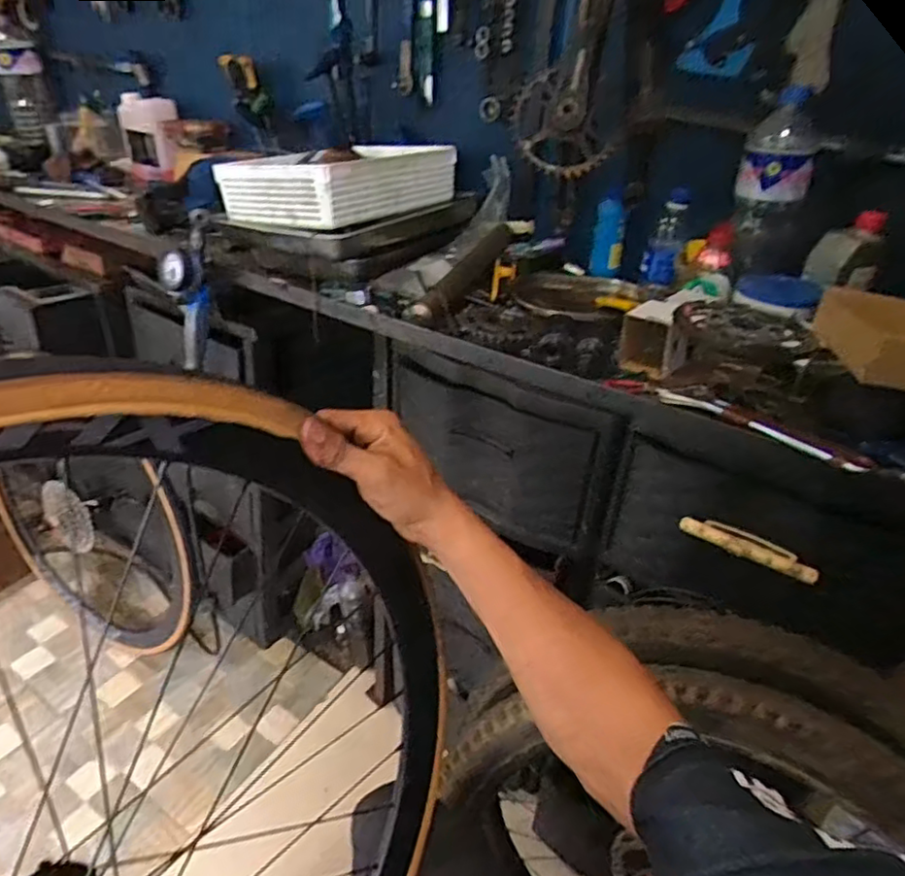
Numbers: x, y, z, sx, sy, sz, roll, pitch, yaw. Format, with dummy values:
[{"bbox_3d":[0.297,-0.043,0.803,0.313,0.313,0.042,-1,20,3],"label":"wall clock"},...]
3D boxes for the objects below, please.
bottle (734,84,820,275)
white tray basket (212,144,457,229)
[{"bbox_3d":[0.434,-0.345,0.858,0.087,0.221,0.105,15,34,16],"label":"bottle"},{"bbox_3d":[-0.172,-0.421,1.027,0.218,0.094,0.325,25,38,29],"label":"white tray basket"}]

